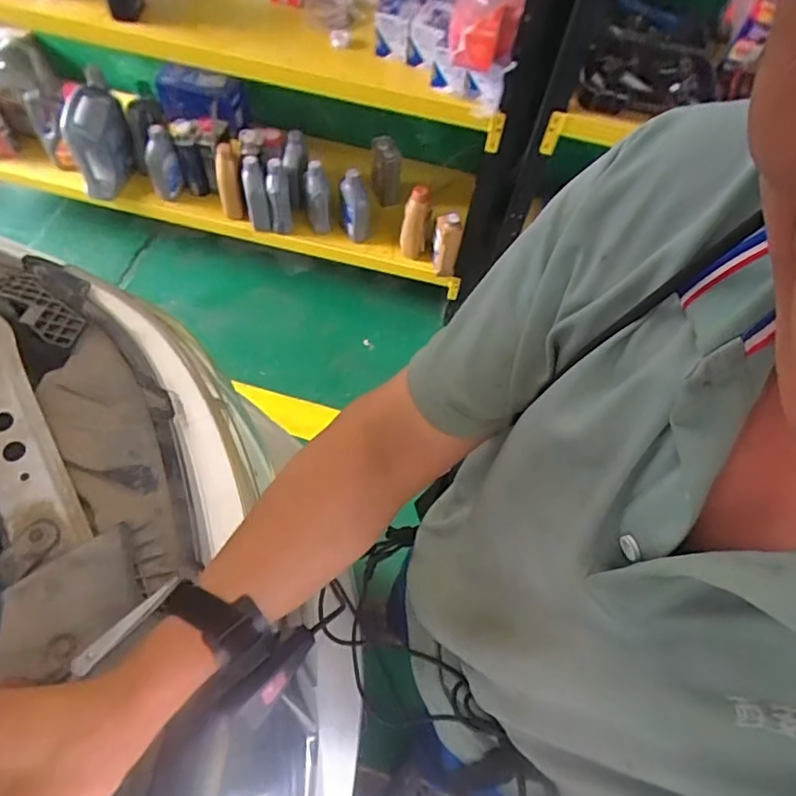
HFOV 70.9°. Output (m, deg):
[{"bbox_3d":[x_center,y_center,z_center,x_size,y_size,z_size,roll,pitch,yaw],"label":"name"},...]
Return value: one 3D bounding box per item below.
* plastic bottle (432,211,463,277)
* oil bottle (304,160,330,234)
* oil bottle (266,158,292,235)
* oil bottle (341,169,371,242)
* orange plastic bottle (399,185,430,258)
[{"bbox_3d":[0.142,-0.461,1.649,0.080,0.197,0.076,8,59,0],"label":"plastic bottle"},{"bbox_3d":[-0.255,-0.628,1.781,0.056,0.254,0.069,22,60,8],"label":"oil bottle"},{"bbox_3d":[-0.370,-0.625,1.739,0.063,0.215,0.097,-6,60,-8],"label":"oil bottle"},{"bbox_3d":[-0.129,-0.580,1.708,0.090,0.224,0.072,-2,60,-6],"label":"oil bottle"},{"bbox_3d":[0.050,-0.523,1.666,0.073,0.245,0.092,11,59,2],"label":"orange plastic bottle"}]

